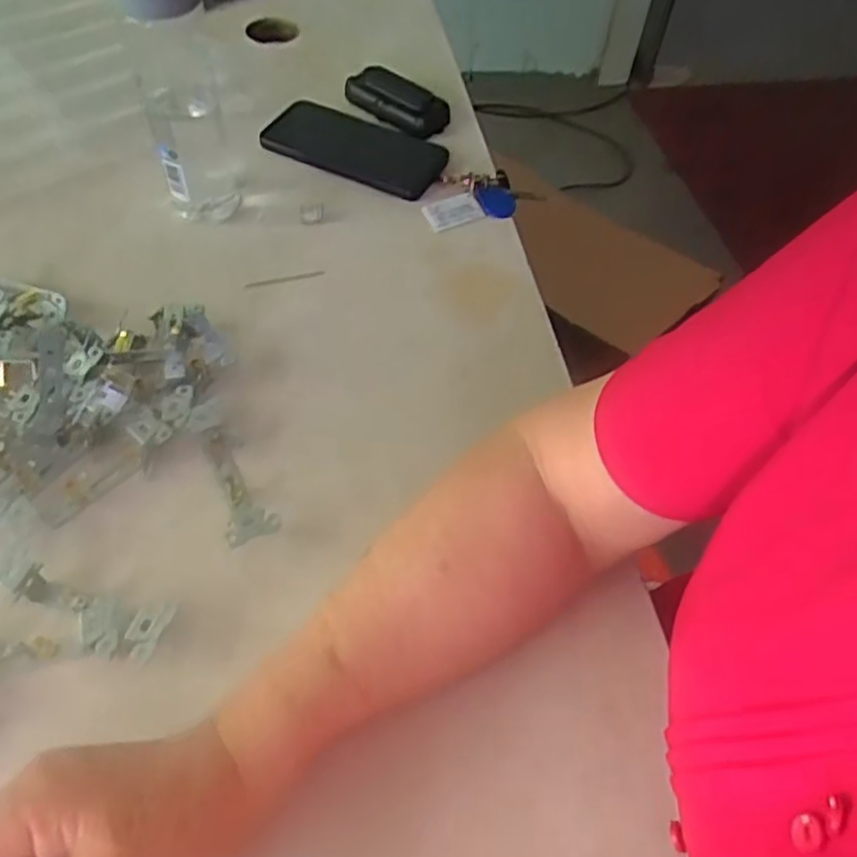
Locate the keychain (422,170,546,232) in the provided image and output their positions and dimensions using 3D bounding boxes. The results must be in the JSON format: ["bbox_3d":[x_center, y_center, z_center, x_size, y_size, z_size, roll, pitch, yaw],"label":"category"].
[{"bbox_3d":[0.047,-0.210,0.628,0.110,0.020,0.055,-15,58,-14],"label":"keychain"}]

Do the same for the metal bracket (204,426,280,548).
[{"bbox_3d":[-0.116,0.035,0.435,0.030,0.023,0.084,-16,58,-15],"label":"metal bracket"}]

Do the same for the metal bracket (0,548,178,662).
[{"bbox_3d":[-0.191,0.100,0.387,0.101,0.022,0.036,19,57,9],"label":"metal bracket"}]

